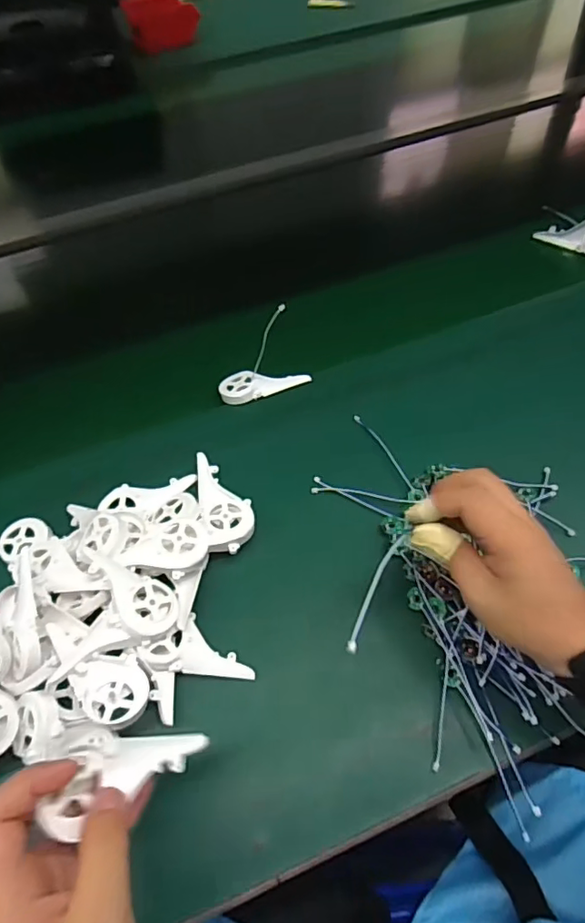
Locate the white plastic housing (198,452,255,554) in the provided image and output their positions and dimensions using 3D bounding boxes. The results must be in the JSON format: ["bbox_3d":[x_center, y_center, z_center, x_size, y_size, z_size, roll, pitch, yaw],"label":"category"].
[{"bbox_3d":[-0.061,0.033,0.473,0.046,0.020,0.101,-10,57,-3],"label":"white plastic housing"}]

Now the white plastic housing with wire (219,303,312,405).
[{"bbox_3d":[-0.033,-0.102,0.541,0.088,0.068,0.050,-28,60,-14],"label":"white plastic housing with wire"}]

